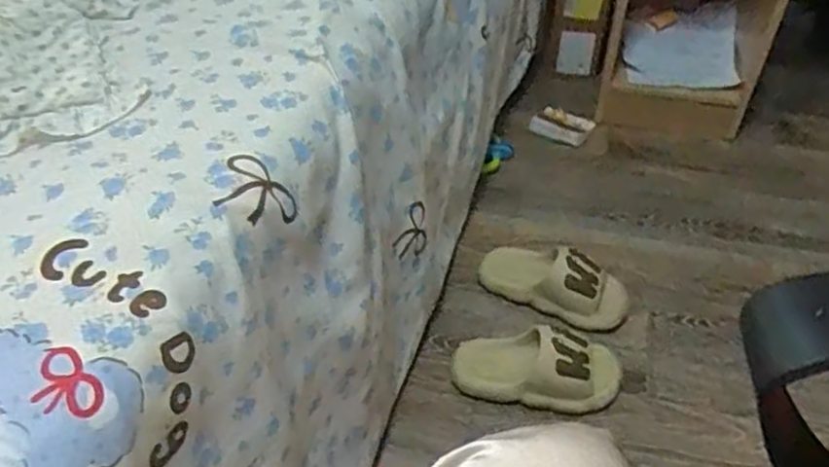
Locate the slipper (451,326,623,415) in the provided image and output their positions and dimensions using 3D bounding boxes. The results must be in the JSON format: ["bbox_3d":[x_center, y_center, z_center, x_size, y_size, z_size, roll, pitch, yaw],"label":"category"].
[{"bbox_3d":[0.177,0.191,1.002,0.240,0.075,0.109,5,47,7],"label":"slipper"}]

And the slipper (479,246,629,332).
[{"bbox_3d":[0.214,0.070,1.091,0.241,0.070,0.104,18,50,18],"label":"slipper"}]

